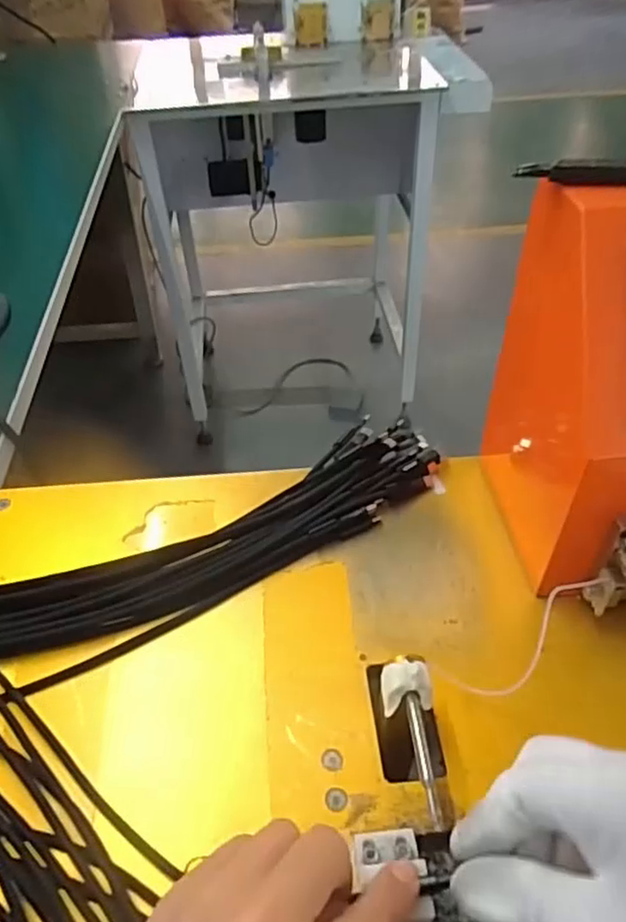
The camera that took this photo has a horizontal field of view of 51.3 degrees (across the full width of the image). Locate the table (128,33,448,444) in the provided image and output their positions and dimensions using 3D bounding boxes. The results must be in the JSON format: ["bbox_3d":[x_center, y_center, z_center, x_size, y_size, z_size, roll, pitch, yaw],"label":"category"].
[{"bbox_3d":[-0.028,-0.503,1.465,0.587,0.723,0.459,-5,45,-3],"label":"table"}]

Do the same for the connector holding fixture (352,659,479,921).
[{"bbox_3d":[0.051,0.169,0.252,0.059,0.049,0.172,-5,45,-3],"label":"connector holding fixture"}]

